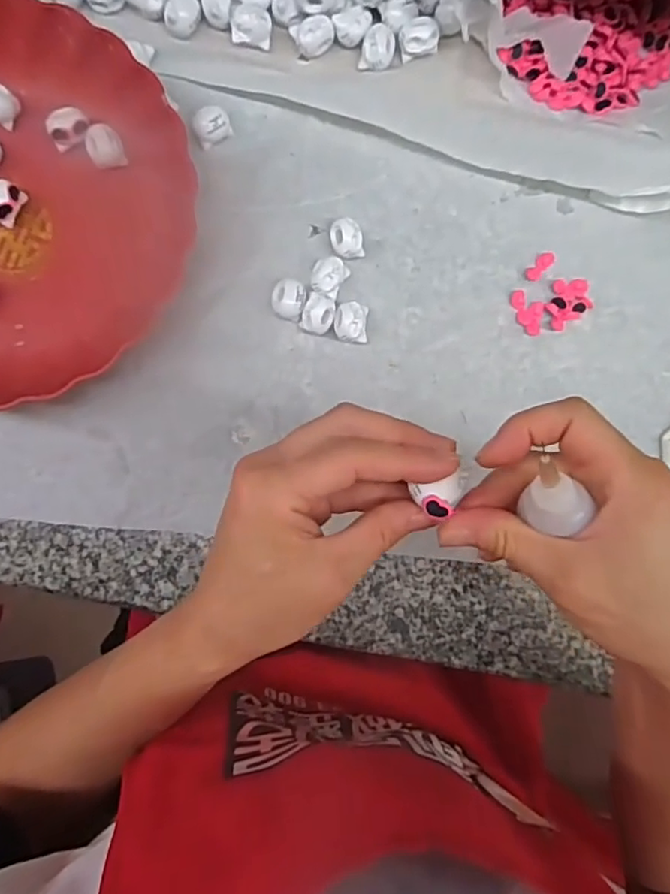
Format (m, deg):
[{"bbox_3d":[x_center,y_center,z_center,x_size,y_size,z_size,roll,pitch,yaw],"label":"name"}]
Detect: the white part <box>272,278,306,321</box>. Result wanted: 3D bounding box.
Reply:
[{"bbox_3d":[-0.031,-0.097,0.394,0.022,0.014,0.024,0,87,-3],"label":"white part"}]

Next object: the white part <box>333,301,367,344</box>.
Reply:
[{"bbox_3d":[0.011,-0.081,0.396,0.023,0.019,0.024,0,87,-3],"label":"white part"}]

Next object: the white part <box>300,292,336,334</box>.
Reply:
[{"bbox_3d":[-0.011,-0.087,0.395,0.020,0.019,0.026,20,86,-2],"label":"white part"}]

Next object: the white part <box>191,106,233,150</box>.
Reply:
[{"bbox_3d":[-0.082,-0.212,0.395,0.024,0.012,0.019,-35,90,-4],"label":"white part"}]

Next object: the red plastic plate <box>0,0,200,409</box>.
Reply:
[{"bbox_3d":[-0.213,-0.156,0.370,0.234,0.045,0.232,0,87,-3],"label":"red plastic plate"}]

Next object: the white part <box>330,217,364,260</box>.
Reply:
[{"bbox_3d":[0.008,-0.137,0.398,0.021,0.019,0.024,-13,88,-4],"label":"white part"}]

